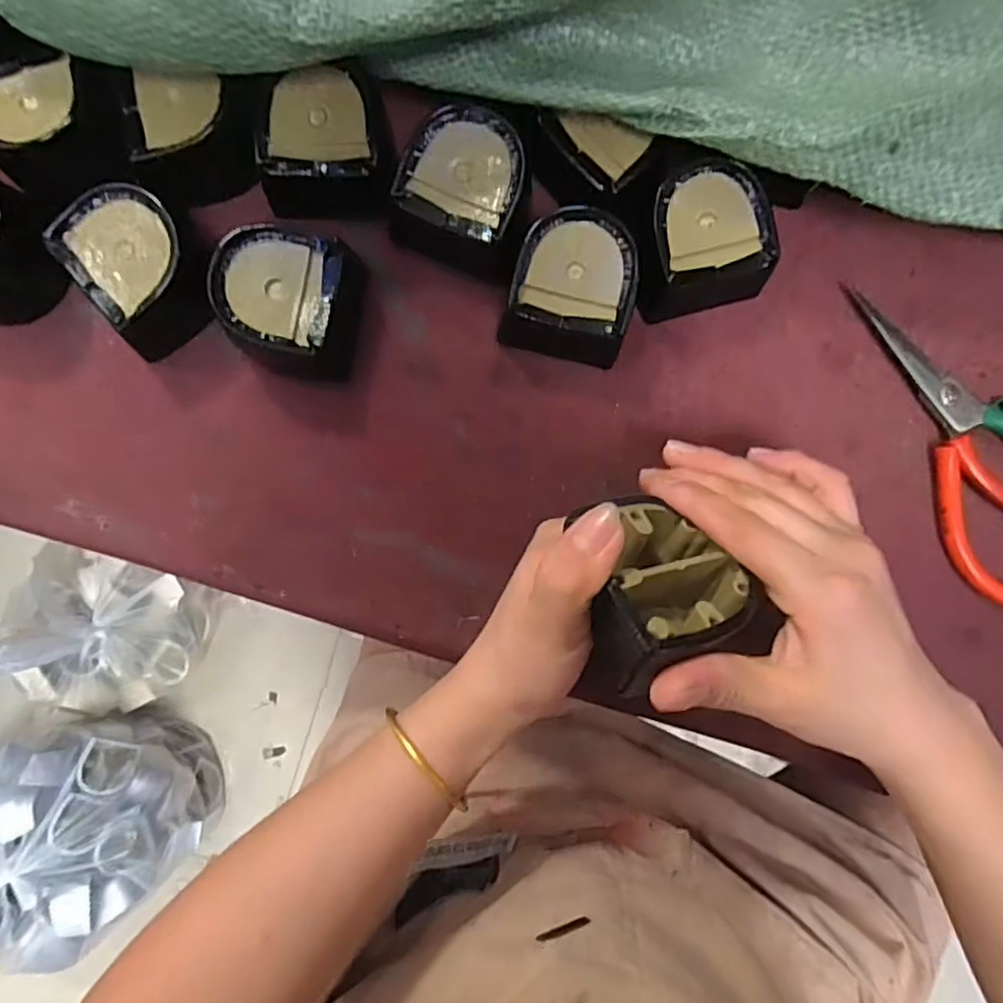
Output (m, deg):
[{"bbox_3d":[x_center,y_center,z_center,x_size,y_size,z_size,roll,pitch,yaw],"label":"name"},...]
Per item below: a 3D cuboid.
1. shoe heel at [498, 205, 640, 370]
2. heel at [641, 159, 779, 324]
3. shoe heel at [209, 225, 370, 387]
[{"bbox_3d":[0.034,-0.104,0.312,0.058,0.039,0.060,12,88,-2],"label":"shoe heel"},{"bbox_3d":[0.098,-0.126,0.312,0.059,0.032,0.061,-7,87,-2],"label":"heel"},{"bbox_3d":[-0.101,-0.095,0.307,0.063,0.039,0.065,15,87,-3],"label":"shoe heel"}]

